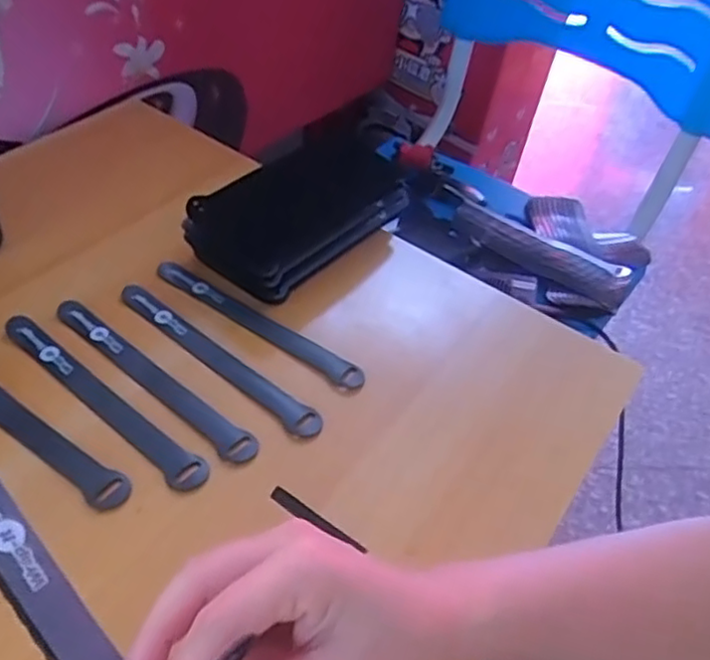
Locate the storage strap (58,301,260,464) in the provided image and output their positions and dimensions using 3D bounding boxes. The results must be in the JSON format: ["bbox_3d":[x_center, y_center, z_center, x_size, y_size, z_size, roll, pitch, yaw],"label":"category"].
[{"bbox_3d":[-0.145,0.031,0.478,0.198,0.004,0.022,32,51,24],"label":"storage strap"}]

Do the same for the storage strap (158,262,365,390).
[{"bbox_3d":[-0.077,-0.007,0.523,0.195,0.007,0.023,28,49,19],"label":"storage strap"}]

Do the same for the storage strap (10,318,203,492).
[{"bbox_3d":[-0.175,0.044,0.462,0.200,0.004,0.022,33,51,25],"label":"storage strap"}]

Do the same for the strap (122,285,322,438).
[{"bbox_3d":[-0.101,0.017,0.497,0.195,0.004,0.023,33,51,24],"label":"strap"}]

